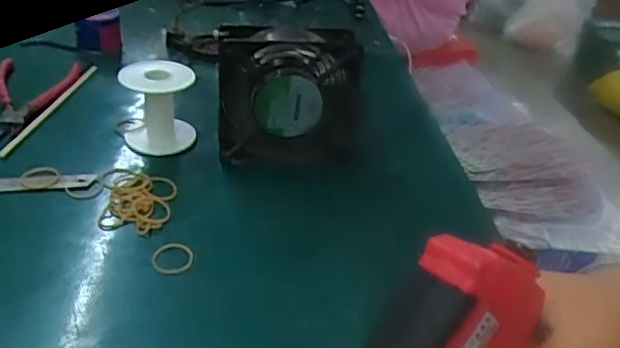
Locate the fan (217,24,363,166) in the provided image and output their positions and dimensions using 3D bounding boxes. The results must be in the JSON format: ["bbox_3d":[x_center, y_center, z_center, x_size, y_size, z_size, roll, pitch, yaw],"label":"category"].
[{"bbox_3d":[-0.019,-0.063,0.506,0.126,0.134,0.044,-1,35,-10],"label":"fan"}]

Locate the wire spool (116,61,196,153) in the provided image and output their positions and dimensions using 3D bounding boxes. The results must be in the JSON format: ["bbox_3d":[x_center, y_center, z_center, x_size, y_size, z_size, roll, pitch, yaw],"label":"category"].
[{"bbox_3d":[-0.140,-0.060,0.516,0.064,0.081,0.052,-2,34,-14],"label":"wire spool"}]

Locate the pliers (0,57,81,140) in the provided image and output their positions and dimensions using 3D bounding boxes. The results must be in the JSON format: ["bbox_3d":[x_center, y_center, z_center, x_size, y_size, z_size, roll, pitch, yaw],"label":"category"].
[{"bbox_3d":[-0.276,-0.080,0.559,0.075,0.025,0.123,-3,35,-16],"label":"pliers"}]

